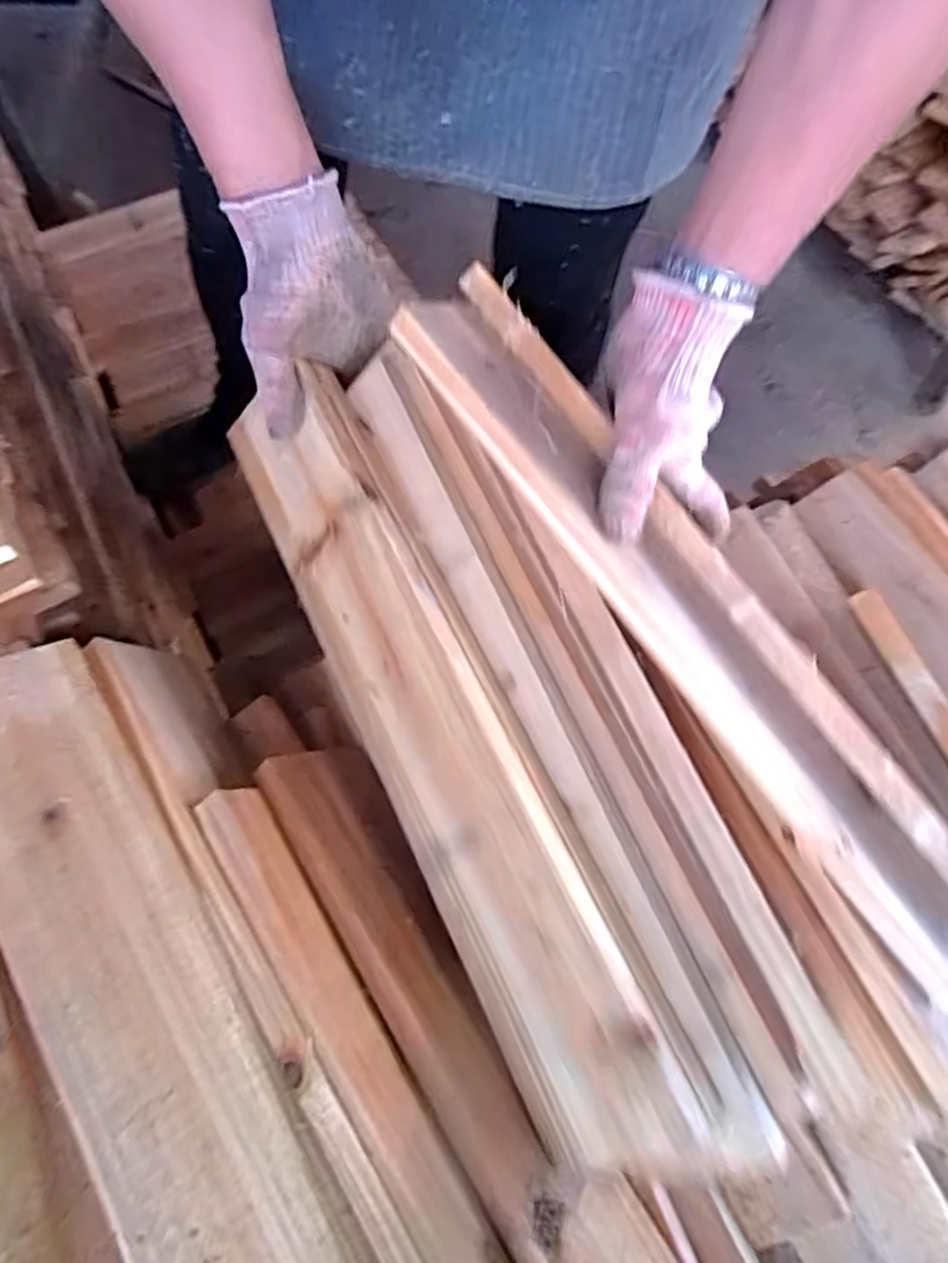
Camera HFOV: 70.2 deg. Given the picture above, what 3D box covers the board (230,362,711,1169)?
[{"bbox_3d":[-0.033,0.047,0.392,0.085,0.018,0.466,-36,70,24],"label":"board"}]

